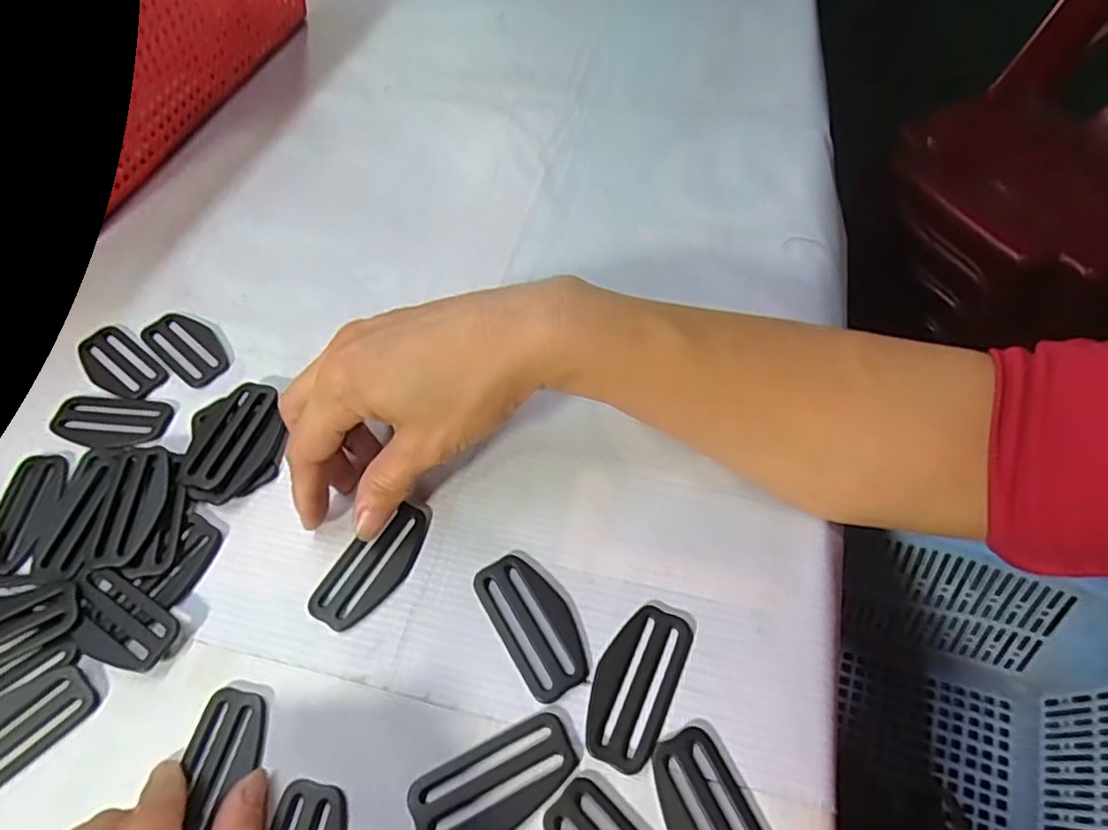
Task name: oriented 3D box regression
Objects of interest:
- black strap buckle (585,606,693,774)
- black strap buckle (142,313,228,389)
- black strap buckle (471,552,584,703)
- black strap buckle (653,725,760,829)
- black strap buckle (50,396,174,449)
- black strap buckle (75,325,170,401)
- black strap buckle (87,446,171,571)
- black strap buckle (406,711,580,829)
[{"bbox_3d":[0.031,0.102,0.242,0.029,0.004,0.059,21,61,17],"label":"black strap buckle"},{"bbox_3d":[-0.201,-0.038,0.348,0.062,0.004,0.029,33,65,22],"label":"black strap buckle"},{"bbox_3d":[-0.008,0.083,0.256,0.029,0.004,0.060,-29,60,-14],"label":"black strap buckle"},{"bbox_3d":[0.054,0.140,0.215,0.028,0.004,0.059,-23,59,-11],"label":"black strap buckle"},{"bbox_3d":[-0.226,0.003,0.321,0.060,0.004,0.028,3,58,6],"label":"black strap buckle"},{"bbox_3d":[-0.236,-0.030,0.340,0.061,0.004,0.028,32,65,22],"label":"black strap buckle"},{"bbox_3d":[-0.192,0.042,0.290,0.027,0.007,0.058,-5,57,1],"label":"black strap buckle"},{"bbox_3d":[-0.021,0.132,0.226,0.059,0.004,0.029,-24,59,-11],"label":"black strap buckle"}]

